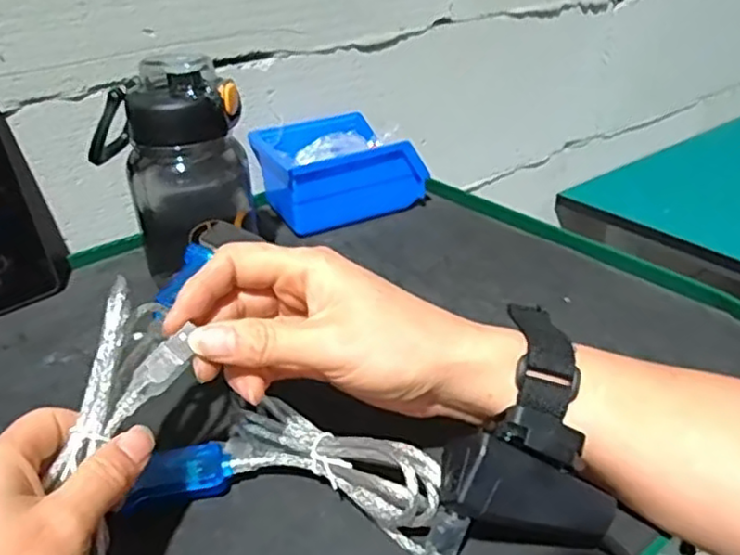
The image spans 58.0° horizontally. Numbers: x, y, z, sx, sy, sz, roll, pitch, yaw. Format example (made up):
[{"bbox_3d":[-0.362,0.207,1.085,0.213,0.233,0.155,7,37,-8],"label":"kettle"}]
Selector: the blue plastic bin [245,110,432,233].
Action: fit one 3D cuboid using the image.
[{"bbox_3d":[-0.032,-0.103,0.628,0.132,0.066,0.103,-14,32,-19],"label":"blue plastic bin"}]

